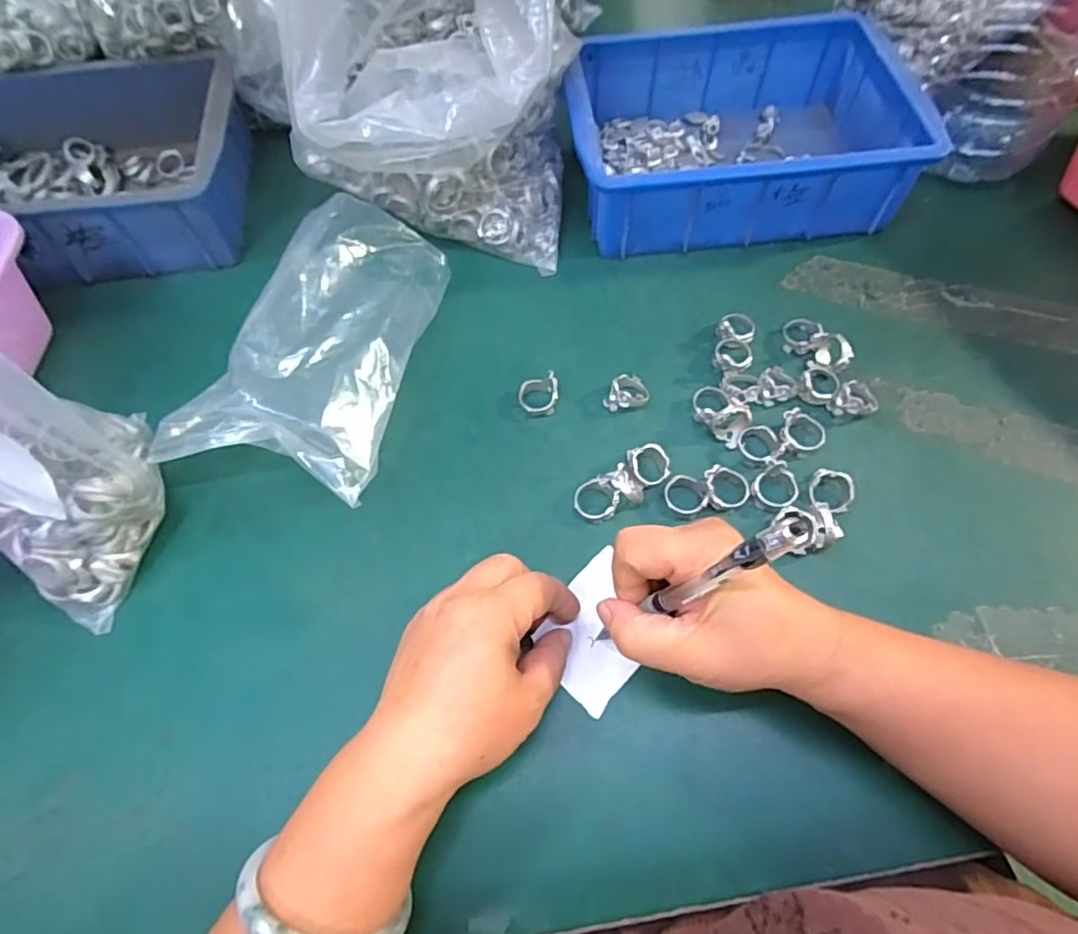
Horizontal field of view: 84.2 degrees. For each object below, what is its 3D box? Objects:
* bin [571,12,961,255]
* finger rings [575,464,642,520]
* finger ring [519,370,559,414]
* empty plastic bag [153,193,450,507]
[{"bbox_3d":[0.148,-0.257,0.459,0.244,0.070,0.176,-2,63,0],"label":"bin"},{"bbox_3d":[0.040,0.016,0.349,0.039,0.018,0.024,-22,65,-9],"label":"finger rings"},{"bbox_3d":[0.000,-0.047,0.386,0.026,0.017,0.022,-6,63,-2],"label":"finger ring"},{"bbox_3d":[-0.137,-0.078,0.375,0.123,0.074,0.182,13,64,8],"label":"empty plastic bag"}]

